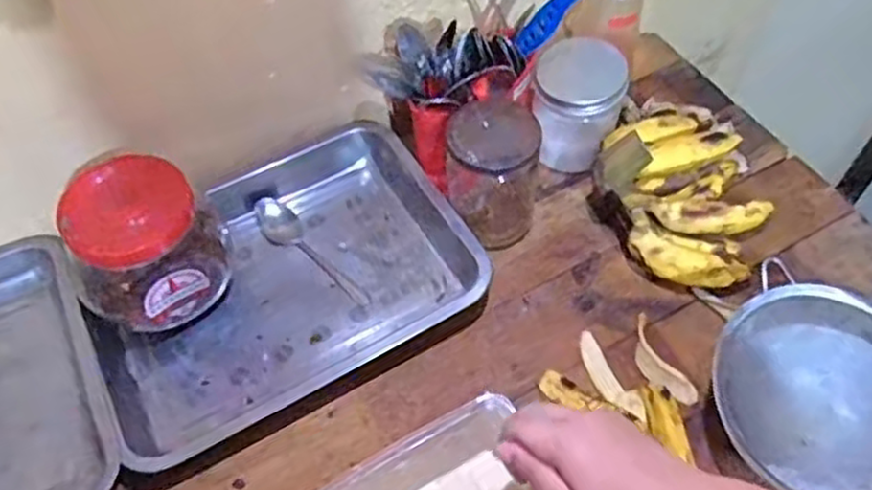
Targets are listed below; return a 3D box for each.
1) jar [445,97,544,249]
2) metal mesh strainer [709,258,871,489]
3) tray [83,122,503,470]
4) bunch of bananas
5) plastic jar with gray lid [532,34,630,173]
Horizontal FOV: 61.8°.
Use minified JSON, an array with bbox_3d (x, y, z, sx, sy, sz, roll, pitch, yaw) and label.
[{"bbox_3d":[0.052,-0.061,0.673,0.080,0.135,0.080,0,55,1],"label":"jar"},{"bbox_3d":[0.303,0.120,0.570,0.165,0.081,0.150,25,59,17],"label":"metal mesh strainer"},{"bbox_3d":[-0.153,0.022,0.685,0.337,0.045,0.258,-24,58,-15],"label":"tray"},{"bbox_3d":[0.239,-0.062,0.698,0.153,0.088,0.191,22,58,15],"label":"bunch of bananas"},{"bbox_3d":[0.141,-0.139,0.738,0.087,0.123,0.075,18,57,13],"label":"plastic jar with gray lid"}]

